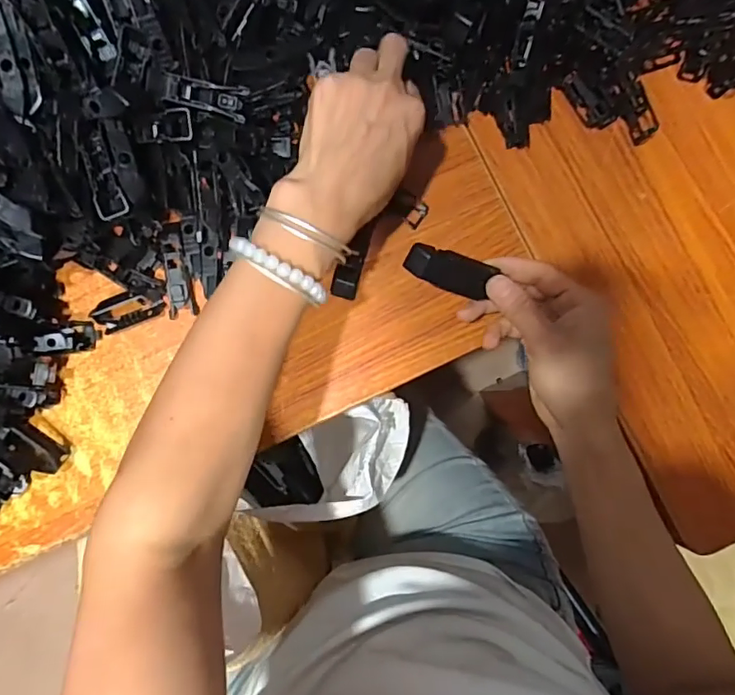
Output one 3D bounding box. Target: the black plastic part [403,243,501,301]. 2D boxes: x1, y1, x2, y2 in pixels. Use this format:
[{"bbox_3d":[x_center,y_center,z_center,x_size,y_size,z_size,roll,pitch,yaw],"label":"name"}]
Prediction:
[{"bbox_3d":[0.051,-0.048,0.325,0.054,0.009,0.022,16,85,-12],"label":"black plastic part"}]

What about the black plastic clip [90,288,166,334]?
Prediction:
[{"bbox_3d":[-0.172,-0.027,0.374,0.049,0.018,0.018,-25,86,-3],"label":"black plastic clip"}]

